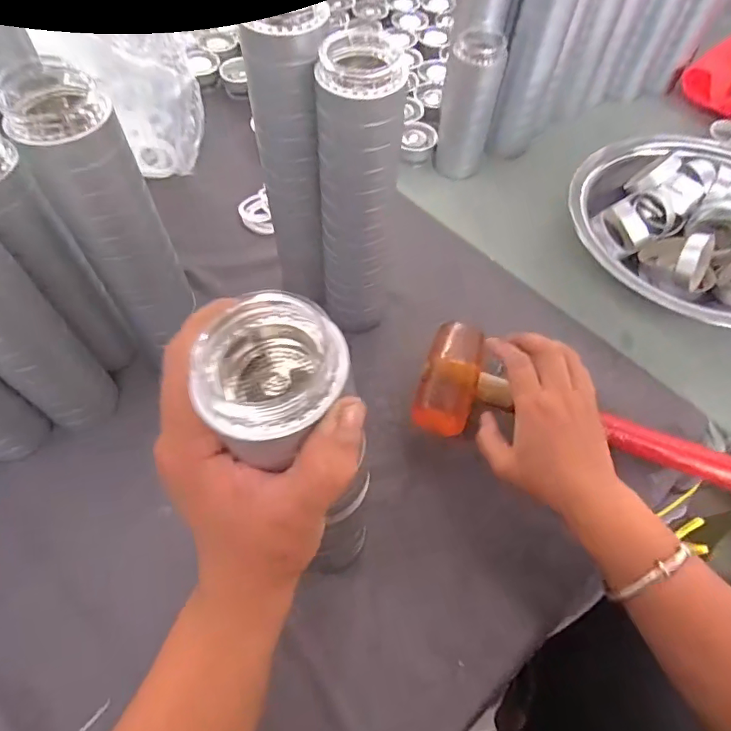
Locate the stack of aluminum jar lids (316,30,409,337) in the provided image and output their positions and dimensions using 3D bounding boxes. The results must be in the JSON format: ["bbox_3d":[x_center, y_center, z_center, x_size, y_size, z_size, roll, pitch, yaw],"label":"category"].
[{"bbox_3d":[-0.006,-0.139,0.453,0.072,0.270,0.053,1,58,0],"label":"stack of aluminum jar lids"}]

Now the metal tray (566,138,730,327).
[{"bbox_3d":[0.394,-0.151,0.598,0.293,0.072,0.260,1,58,0],"label":"metal tray"}]

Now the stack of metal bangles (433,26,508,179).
[{"bbox_3d":[0.132,-0.327,0.652,0.067,0.170,0.067,14,59,8],"label":"stack of metal bangles"}]

